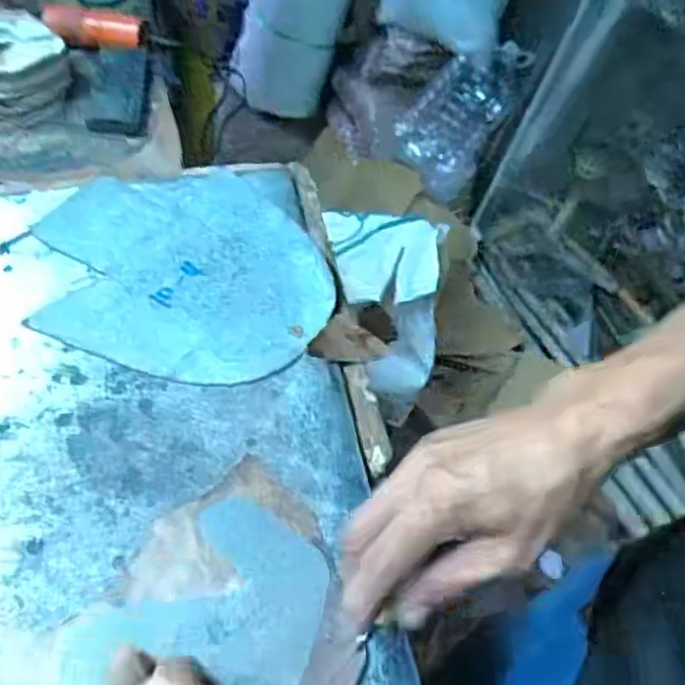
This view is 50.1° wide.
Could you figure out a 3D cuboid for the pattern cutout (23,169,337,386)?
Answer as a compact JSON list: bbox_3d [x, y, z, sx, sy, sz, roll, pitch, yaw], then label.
[{"bbox_3d":[-0.121,-0.059,0.561,0.207,0.007,0.213,-6,54,-8],"label":"pattern cutout"}]

